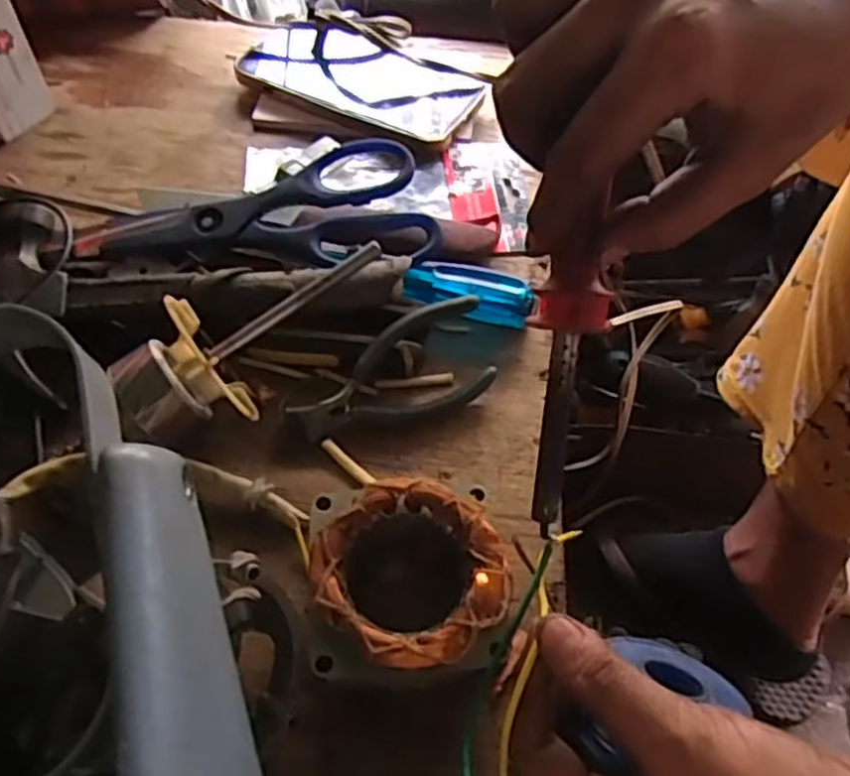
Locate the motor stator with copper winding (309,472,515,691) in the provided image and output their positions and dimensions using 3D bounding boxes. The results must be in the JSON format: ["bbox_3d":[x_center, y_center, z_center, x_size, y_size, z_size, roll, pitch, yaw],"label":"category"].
[{"bbox_3d":[-0.007,0.081,0.294,0.074,0.046,0.078,2,54,-2],"label":"motor stator with copper winding"}]

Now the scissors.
[{"bbox_3d":[-0.088,-0.104,0.405,0.185,0.015,0.076,0,70,-1],"label":"scissors"}]

